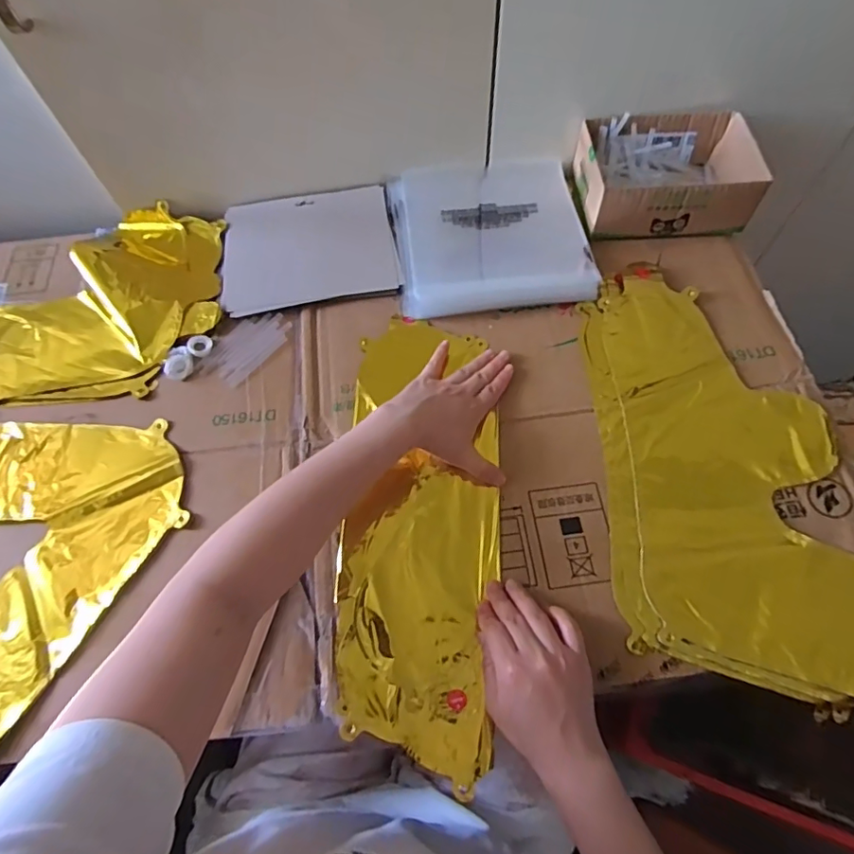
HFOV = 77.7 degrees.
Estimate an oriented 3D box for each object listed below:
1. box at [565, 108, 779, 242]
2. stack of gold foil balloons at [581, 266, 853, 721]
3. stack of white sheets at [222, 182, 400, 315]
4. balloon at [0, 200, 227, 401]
[{"bbox_3d":[0.277,-0.297,0.623,0.183,0.062,0.136,-4,64,0],"label":"box"},{"bbox_3d":[0.272,0.027,0.497,0.223,0.015,0.417,-5,64,0],"label":"stack of gold foil balloons"},{"bbox_3d":[-0.141,-0.215,0.629,0.199,0.006,0.171,-11,64,-3],"label":"stack of white sheets"},{"bbox_3d":[-0.440,-0.145,0.594,0.397,0.030,0.253,-5,64,0],"label":"balloon"}]

